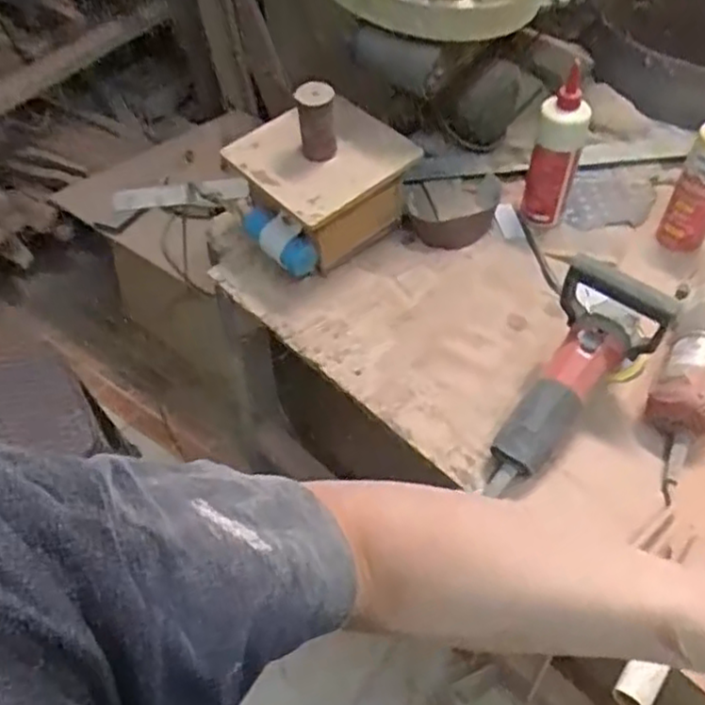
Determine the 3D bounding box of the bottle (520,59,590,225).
[{"bbox_3d":[0.281,-0.270,0.985,0.066,0.216,0.068,15,54,12],"label":"bottle"}]

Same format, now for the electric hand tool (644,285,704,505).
[{"bbox_3d":[0.406,0.028,0.836,0.084,0.074,0.291,22,56,17],"label":"electric hand tool"}]

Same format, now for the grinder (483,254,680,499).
[{"bbox_3d":[0.247,0.016,0.794,0.116,0.164,0.254,36,61,25],"label":"grinder"}]

